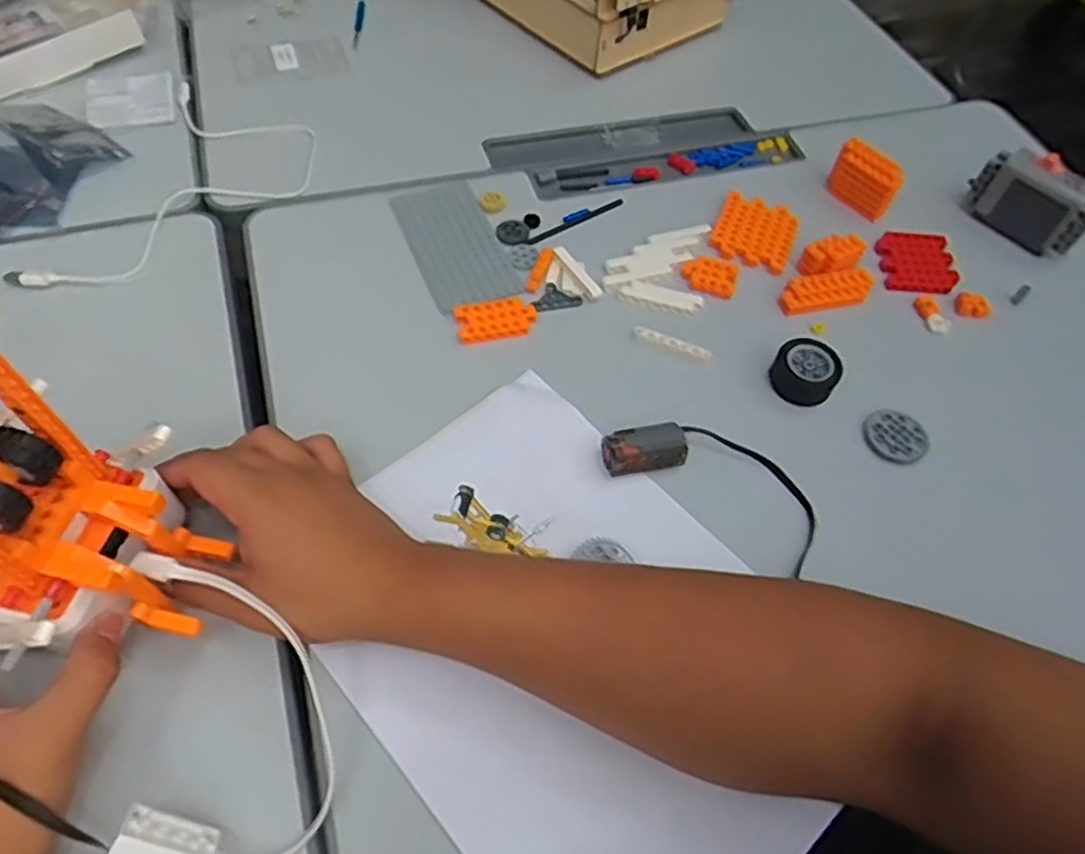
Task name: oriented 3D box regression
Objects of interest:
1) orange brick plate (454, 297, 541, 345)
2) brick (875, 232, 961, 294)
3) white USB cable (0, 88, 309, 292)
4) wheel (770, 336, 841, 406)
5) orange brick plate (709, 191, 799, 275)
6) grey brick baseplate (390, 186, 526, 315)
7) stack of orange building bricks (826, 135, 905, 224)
[{"bbox_3d":[-0.032,-0.076,0.514,0.055,0.008,0.033,-8,57,-10],"label":"orange brick plate"},{"bbox_3d":[0.291,-0.128,0.576,0.059,0.007,0.063,2,56,-3],"label":"brick"},{"bbox_3d":[-0.265,-0.181,0.570,0.151,0.009,0.249,12,56,3],"label":"white USB cable"},{"bbox_3d":[0.177,-0.039,0.501,0.041,0.026,0.038,2,56,-3],"label":"wheel"},{"bbox_3d":[0.167,-0.154,0.582,0.060,0.011,0.073,19,57,8],"label":"orange brick plate"},{"bbox_3d":[-0.065,-0.138,0.558,0.065,0.007,0.123,-21,64,-13],"label":"grey brick baseplate"},{"bbox_3d":[0.261,-0.203,0.602,0.020,0.047,0.055,-25,61,-20],"label":"stack of orange building bricks"}]

